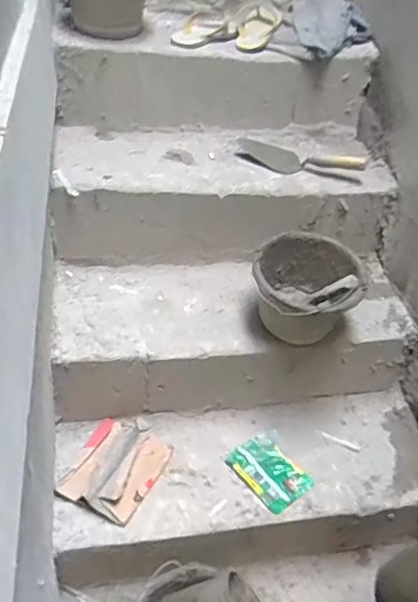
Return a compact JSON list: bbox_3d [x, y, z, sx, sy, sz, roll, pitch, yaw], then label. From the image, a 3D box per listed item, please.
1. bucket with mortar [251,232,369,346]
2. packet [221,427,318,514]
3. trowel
[{"bbox_3d":[0.197,0.008,1.244,0.223,0.213,0.208,9,39,1],"label":"bucket with mortar"},{"bbox_3d":[0.128,0.350,1.223,0.123,0.025,0.166,-20,46,-30],"label":"packet"},{"bbox_3d":[0.212,-0.337,1.376,0.303,0.046,0.078,18,40,13],"label":"trowel"}]

